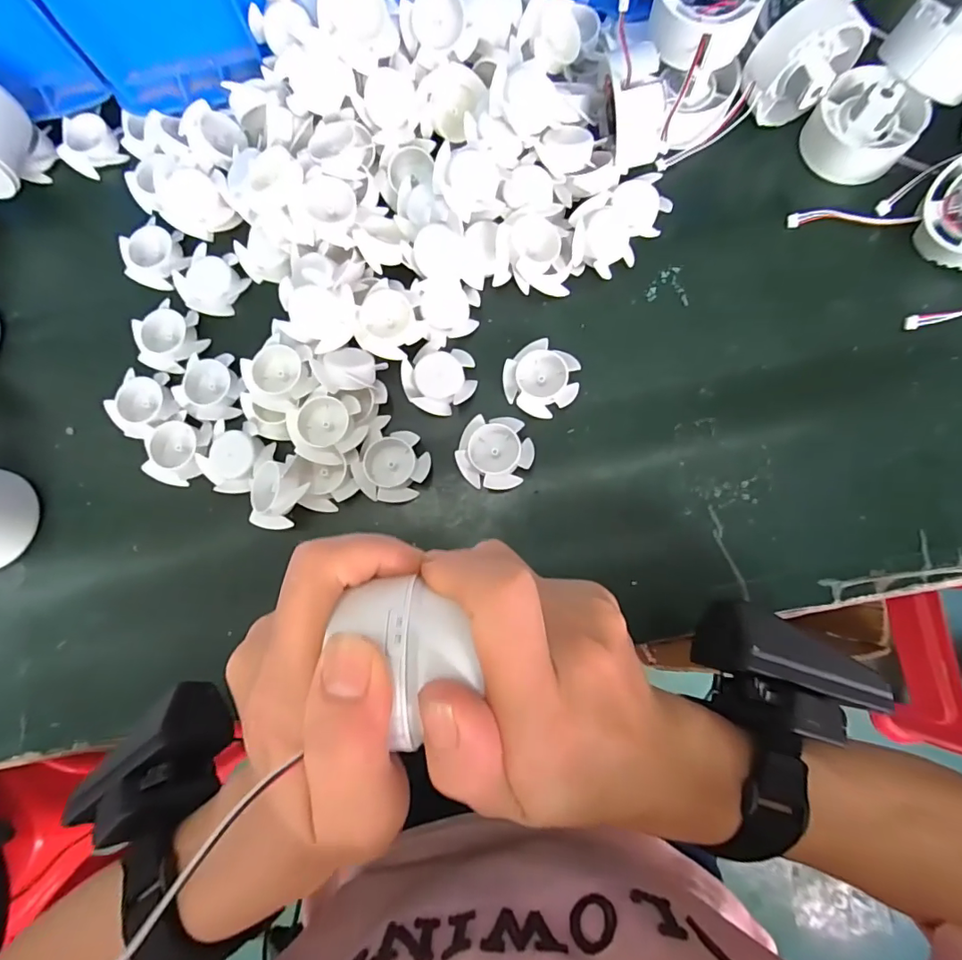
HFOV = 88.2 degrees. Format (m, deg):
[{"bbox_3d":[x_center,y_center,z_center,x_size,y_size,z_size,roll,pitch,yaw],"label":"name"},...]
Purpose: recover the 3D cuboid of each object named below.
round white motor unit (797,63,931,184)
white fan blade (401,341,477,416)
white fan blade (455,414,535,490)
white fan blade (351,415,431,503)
[{"bbox_3d":[0.211,-0.196,0.272,0.053,0.028,0.053,-1,81,4],"label":"round white motor unit"},{"bbox_3d":[-0.024,-0.057,0.282,0.040,0.011,0.038,-1,81,4],"label":"white fan blade"},{"bbox_3d":[0.008,-0.015,0.270,0.040,0.012,0.038,6,82,5],"label":"white fan blade"},{"bbox_3d":[-0.048,-0.009,0.273,0.039,0.012,0.043,22,83,7],"label":"white fan blade"}]

